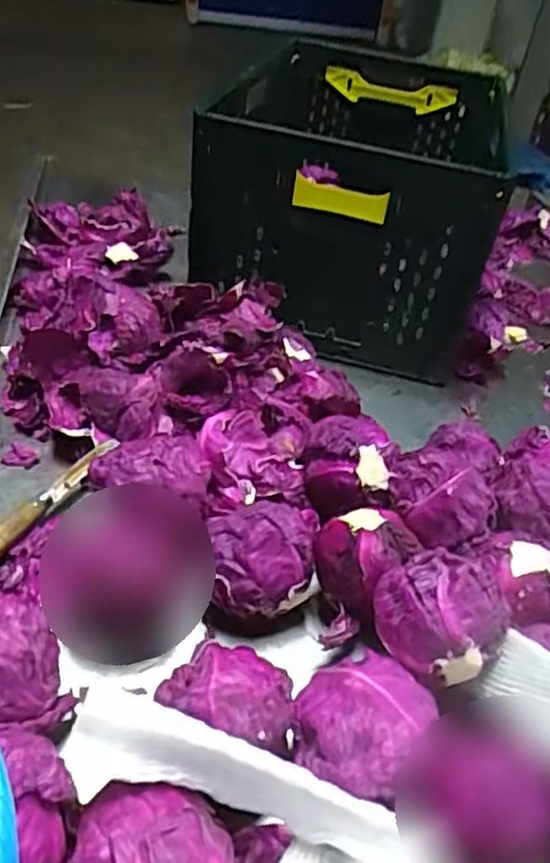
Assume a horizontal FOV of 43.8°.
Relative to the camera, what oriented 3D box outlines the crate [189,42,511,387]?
[{"bbox_3d":[0.124,-0.382,1.110,0.408,0.301,0.585,13,39,4],"label":"crate"}]

